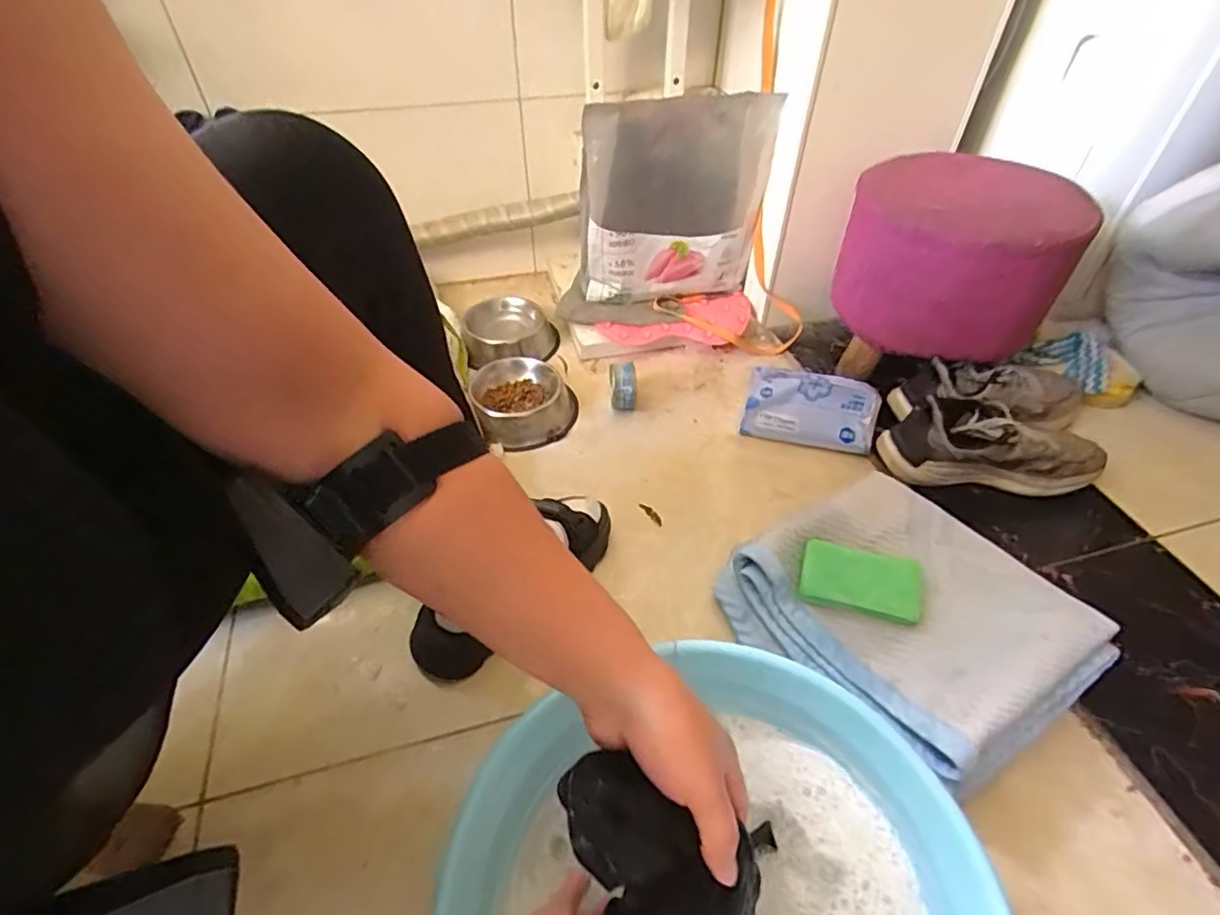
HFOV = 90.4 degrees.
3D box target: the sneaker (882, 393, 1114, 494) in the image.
[{"bbox_3d":[0.489,-0.016,0.773,0.261,0.107,0.094,6,46,7],"label":"sneaker"}]

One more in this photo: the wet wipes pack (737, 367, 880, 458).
[{"bbox_3d":[0.278,-0.065,0.839,0.170,0.093,0.071,17,48,16],"label":"wet wipes pack"}]

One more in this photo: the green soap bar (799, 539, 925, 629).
[{"bbox_3d":[0.256,0.125,0.620,0.113,0.026,0.064,16,48,15],"label":"green soap bar"}]

